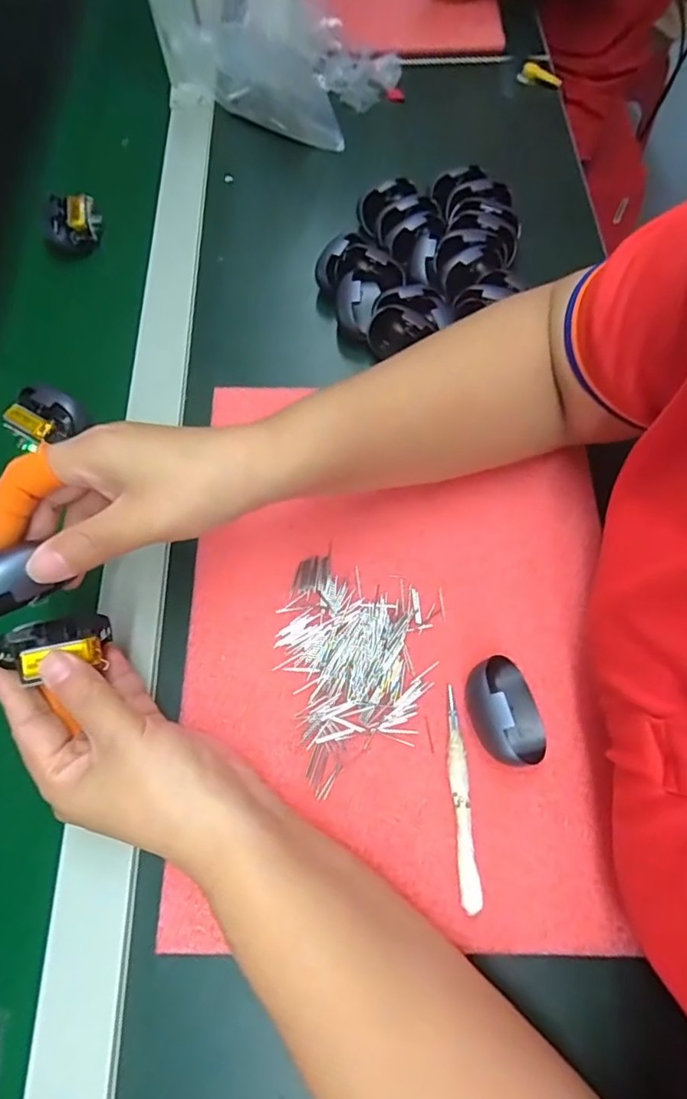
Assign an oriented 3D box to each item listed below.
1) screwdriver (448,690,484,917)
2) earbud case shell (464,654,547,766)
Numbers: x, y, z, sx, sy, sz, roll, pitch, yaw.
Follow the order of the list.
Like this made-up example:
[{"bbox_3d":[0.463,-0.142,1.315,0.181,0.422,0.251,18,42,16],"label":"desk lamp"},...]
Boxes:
[{"bbox_3d":[0.063,0.132,0.299,0.011,0.011,0.108,-6,64,5],"label":"screwdriver"},{"bbox_3d":[0.087,0.088,0.305,0.037,0.029,0.058,-14,64,2],"label":"earbud case shell"}]

